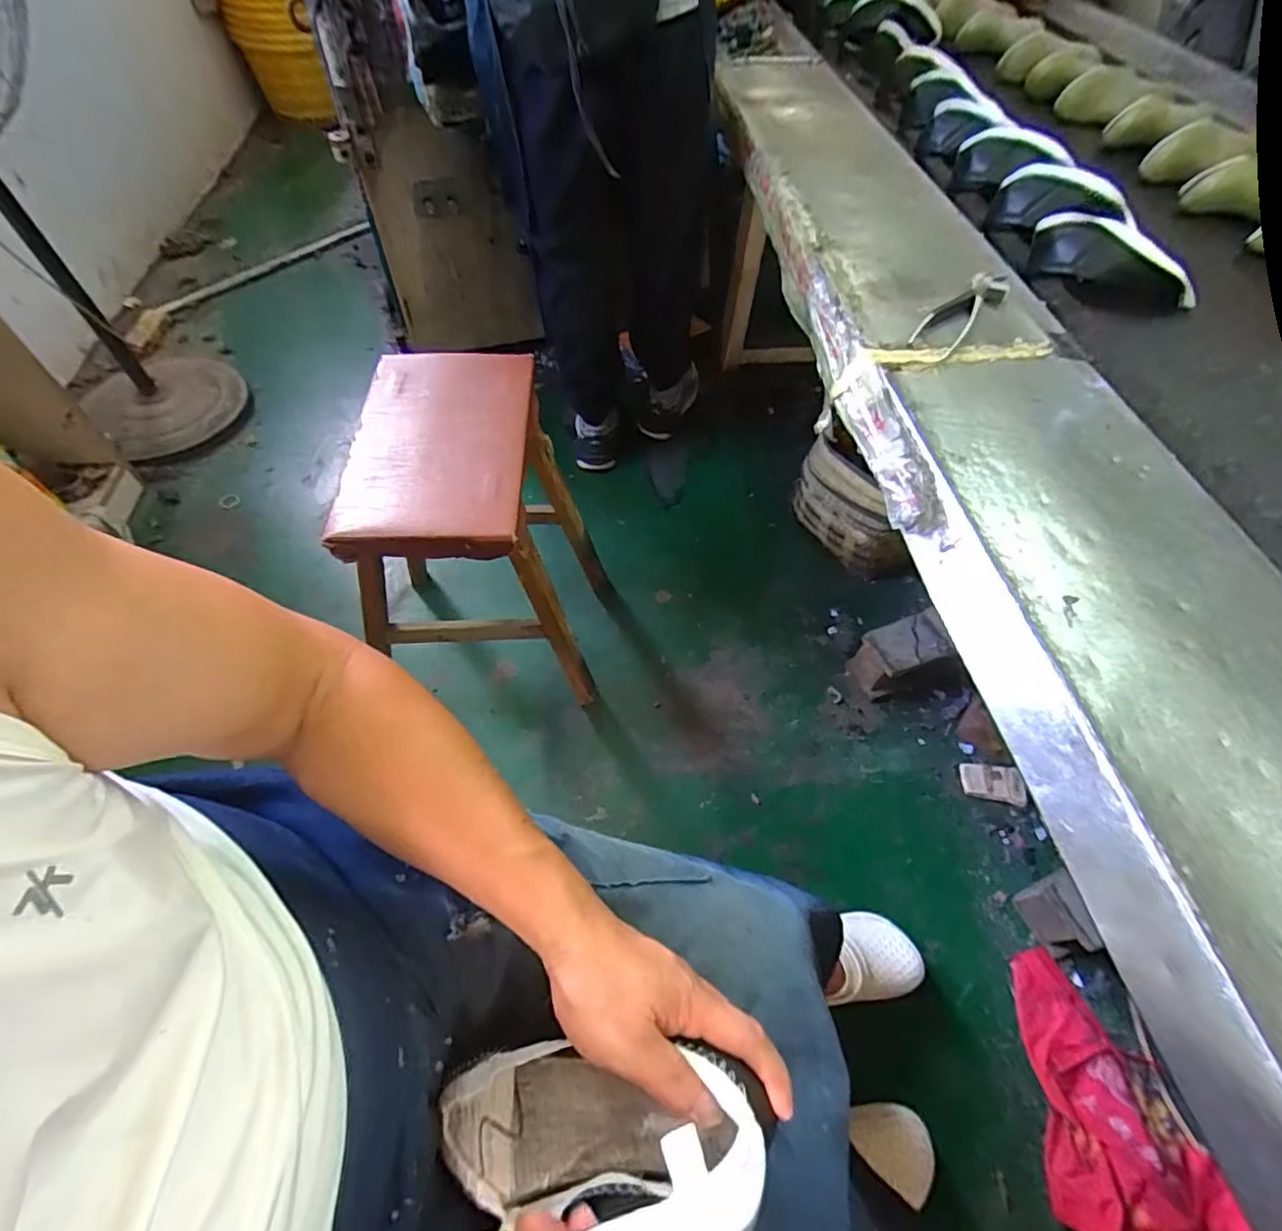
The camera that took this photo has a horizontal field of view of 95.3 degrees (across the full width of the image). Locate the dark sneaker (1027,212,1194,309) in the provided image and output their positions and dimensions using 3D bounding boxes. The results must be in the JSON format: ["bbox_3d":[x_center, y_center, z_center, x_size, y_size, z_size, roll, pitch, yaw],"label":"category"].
[{"bbox_3d":[0.587,-0.434,0.715,0.201,0.076,0.060,14,57,8],"label":"dark sneaker"}]

